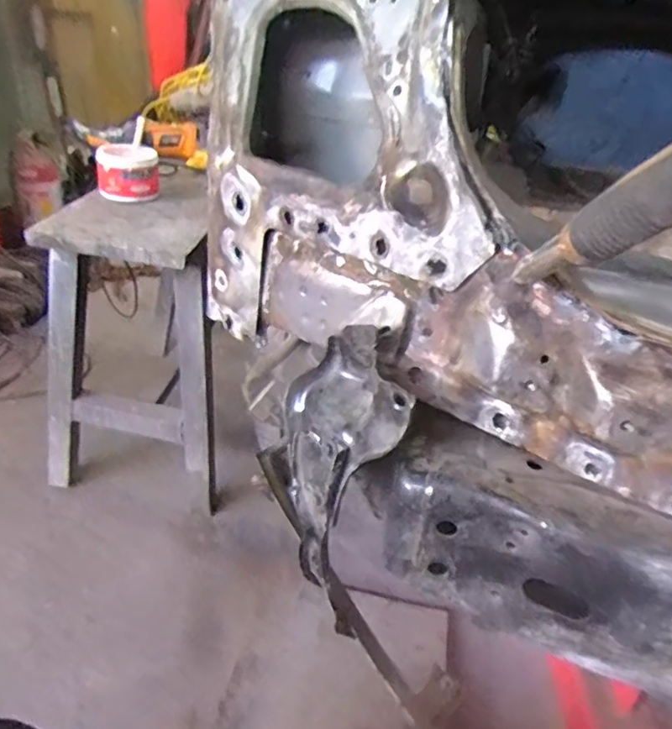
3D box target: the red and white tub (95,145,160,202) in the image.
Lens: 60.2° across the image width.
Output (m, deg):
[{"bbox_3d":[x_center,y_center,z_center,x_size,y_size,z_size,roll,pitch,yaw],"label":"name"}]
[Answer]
[{"bbox_3d":[-0.386,-0.354,1.079,0.112,0.082,0.112,-7,31,-18],"label":"red and white tub"}]

